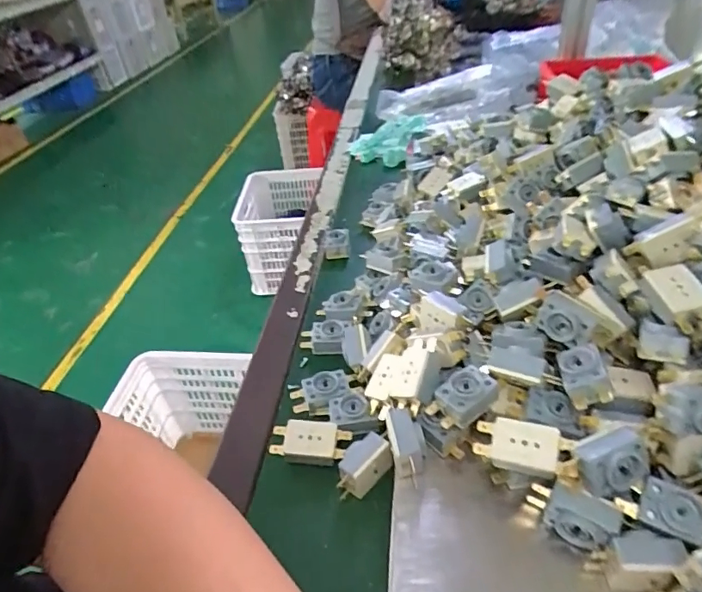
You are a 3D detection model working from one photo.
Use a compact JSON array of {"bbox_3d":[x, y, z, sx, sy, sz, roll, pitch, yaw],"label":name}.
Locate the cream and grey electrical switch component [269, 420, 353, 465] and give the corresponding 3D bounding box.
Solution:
[{"bbox_3d":[-0.031,0.109,0.357,0.058,0.016,0.027,-2,39,6],"label":"cream and grey electrical switch component"}]

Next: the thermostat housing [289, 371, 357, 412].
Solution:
[{"bbox_3d":[-0.022,0.079,0.394,0.055,0.016,0.029,-14,40,-9],"label":"thermostat housing"}]

